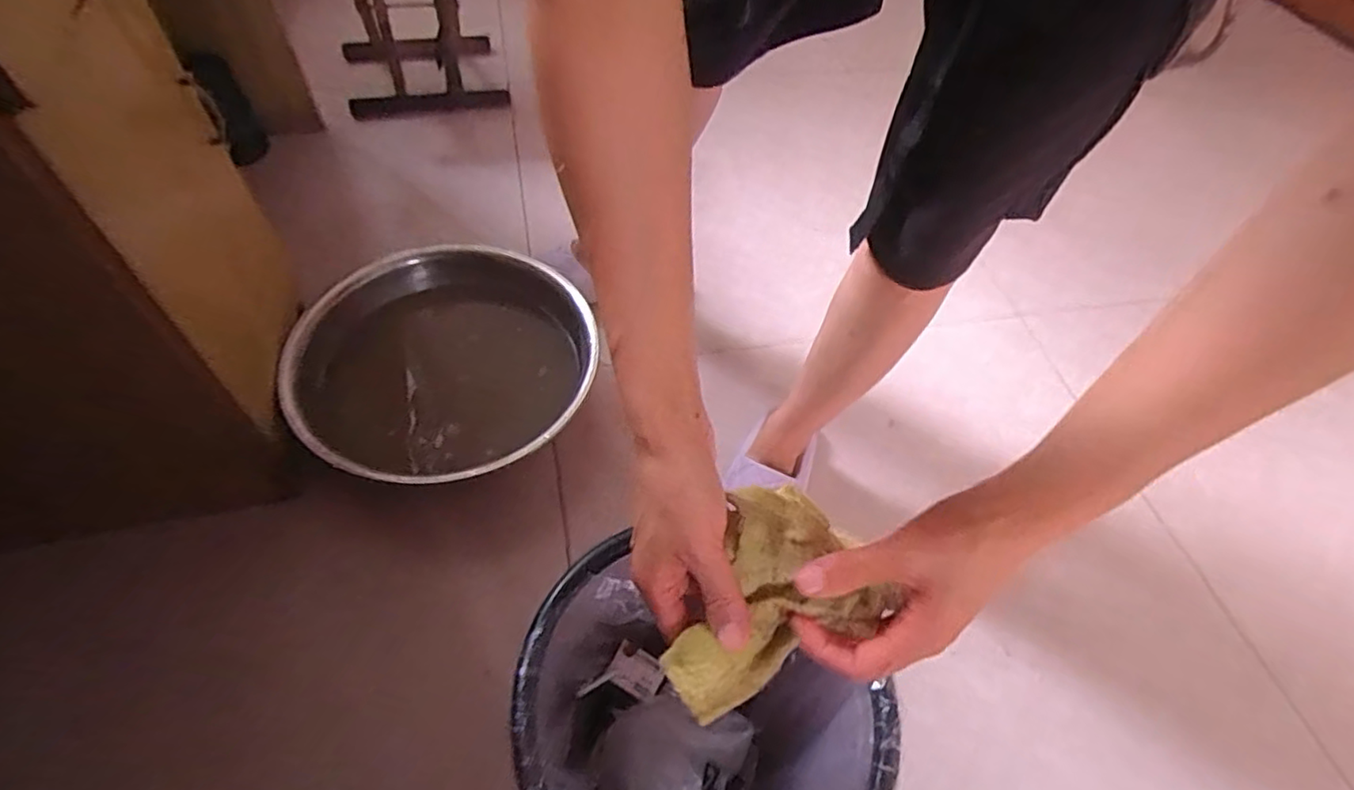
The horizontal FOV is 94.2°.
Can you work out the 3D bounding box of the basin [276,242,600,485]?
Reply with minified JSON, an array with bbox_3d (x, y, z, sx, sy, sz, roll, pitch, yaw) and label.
[{"bbox_3d":[-0.291,-0.024,0.829,0.363,0.145,0.350,3,54,-4],"label":"basin"}]

